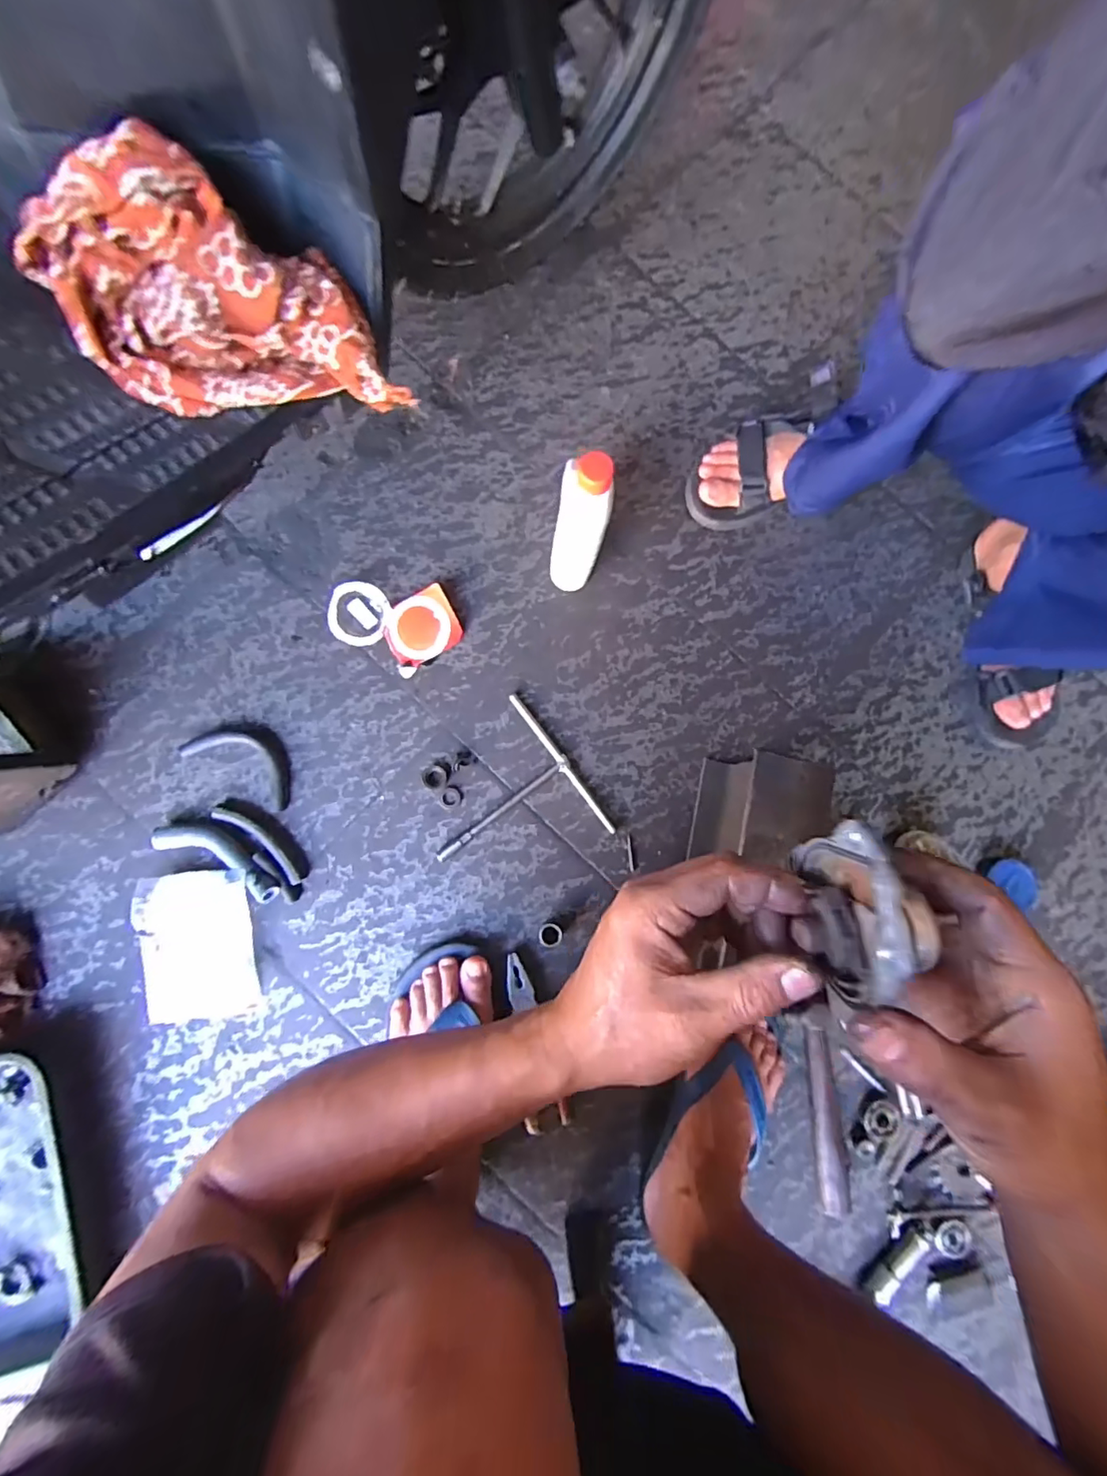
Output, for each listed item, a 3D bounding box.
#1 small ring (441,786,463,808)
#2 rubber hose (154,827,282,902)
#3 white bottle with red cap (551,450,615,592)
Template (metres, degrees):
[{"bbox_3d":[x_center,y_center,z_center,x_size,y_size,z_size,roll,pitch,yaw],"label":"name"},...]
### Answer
[{"bbox_3d":[-0.114,0.066,0.604,0.024,0.004,0.023,0,83,-3],"label":"small ring"},{"bbox_3d":[-0.352,0.126,0.570,0.139,0.024,0.037,29,83,1],"label":"rubber hose"},{"bbox_3d":[0.026,-0.209,0.545,0.052,0.200,0.047,7,83,-2],"label":"white bottle with red cap"}]

